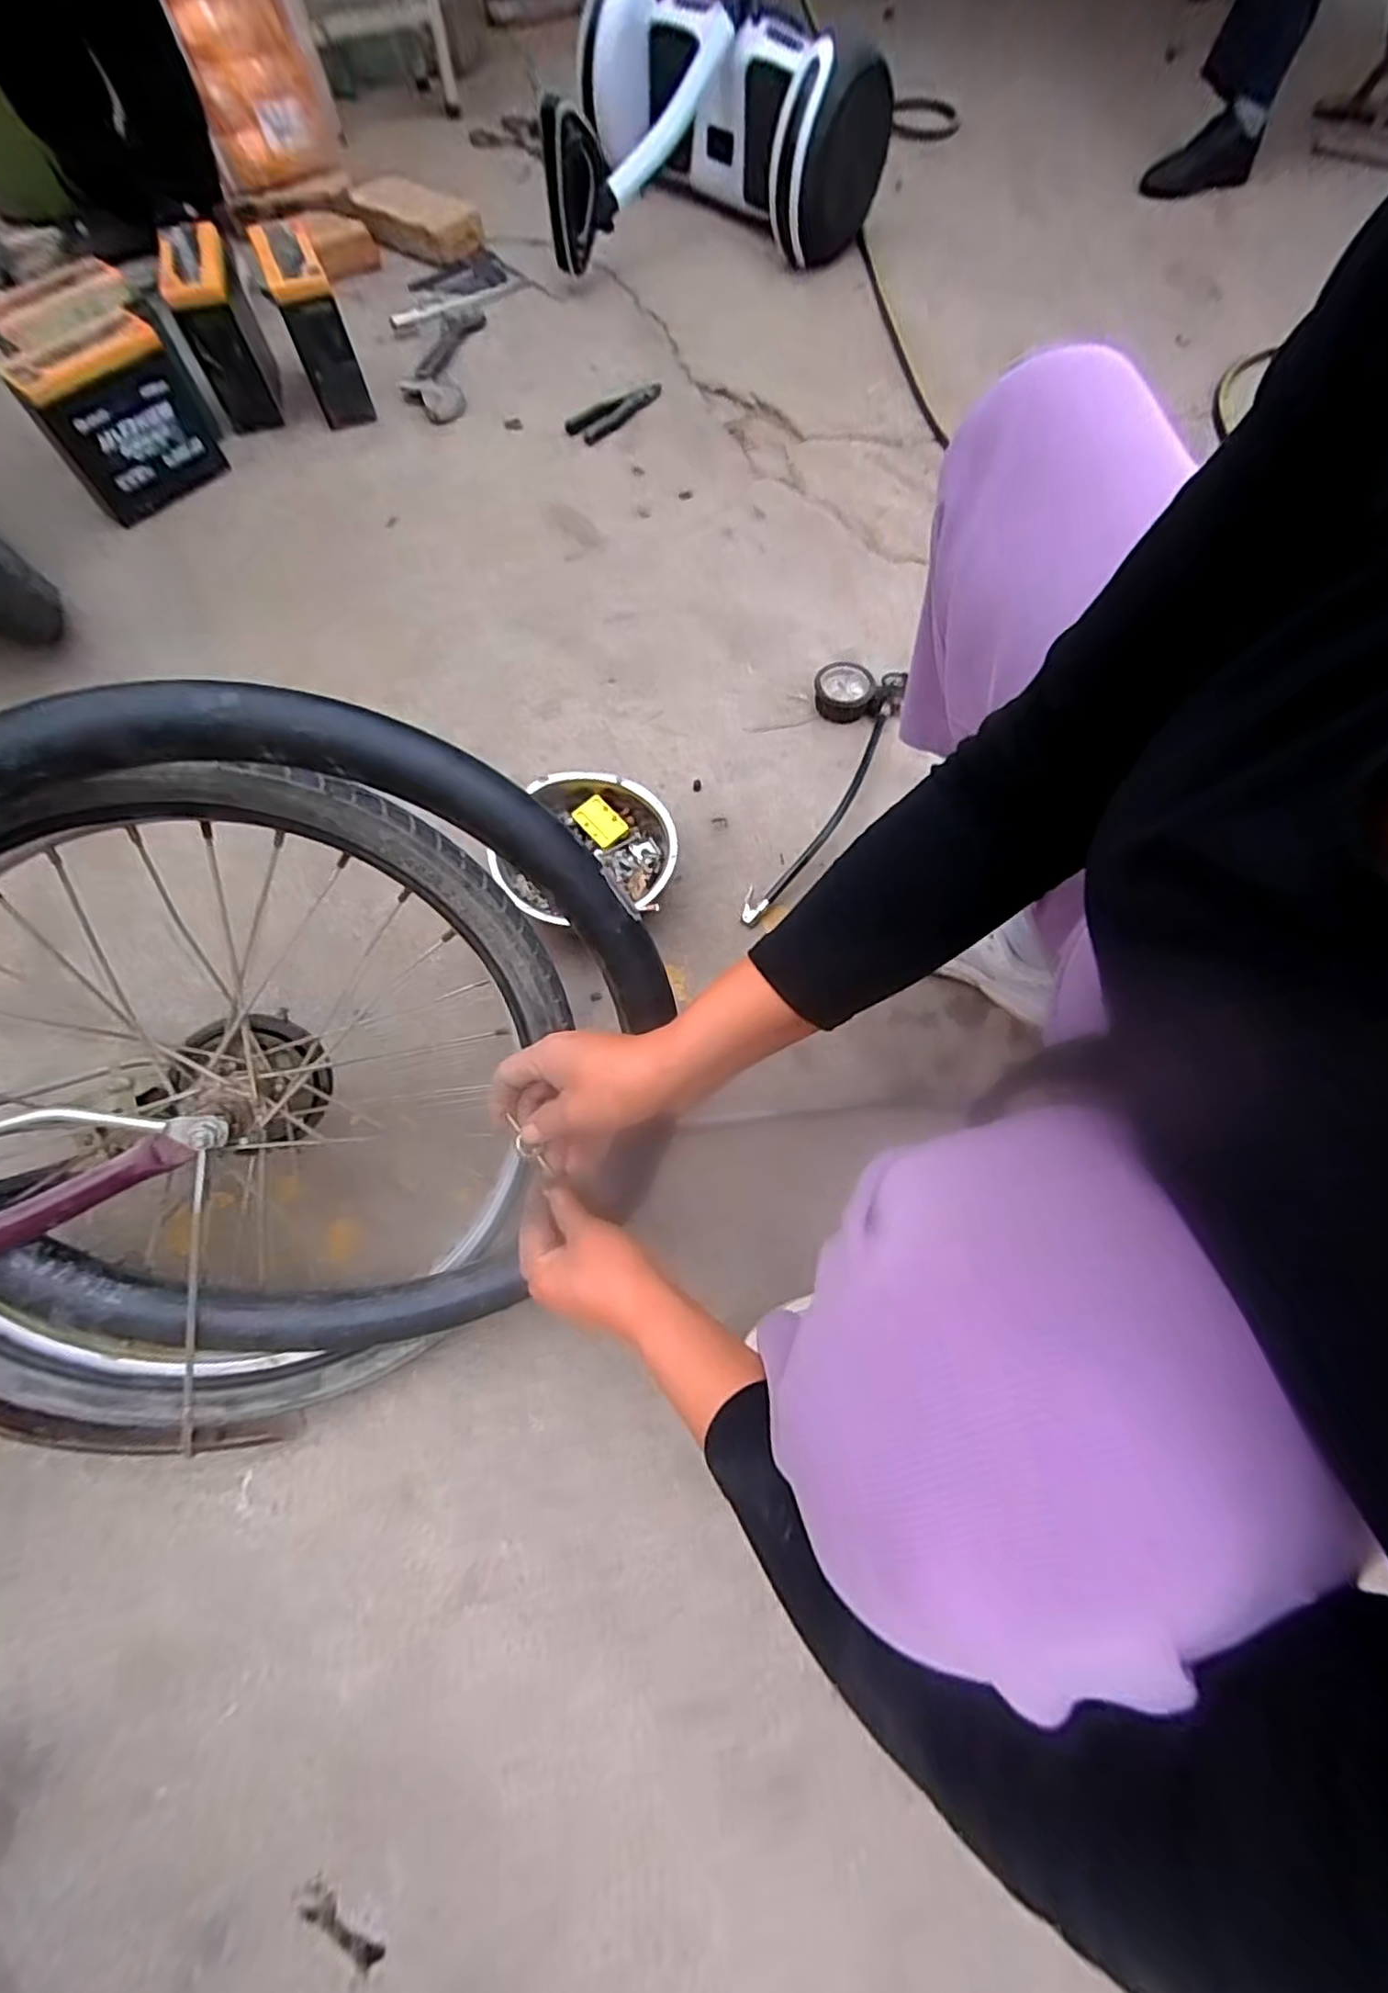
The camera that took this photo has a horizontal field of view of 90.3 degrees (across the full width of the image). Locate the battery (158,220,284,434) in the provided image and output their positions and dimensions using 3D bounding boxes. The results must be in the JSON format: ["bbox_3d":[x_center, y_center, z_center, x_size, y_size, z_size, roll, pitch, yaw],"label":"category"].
[{"bbox_3d":[-0.680,-0.959,0.992,0.073,0.148,0.194,-16,69,-8],"label":"battery"}]

